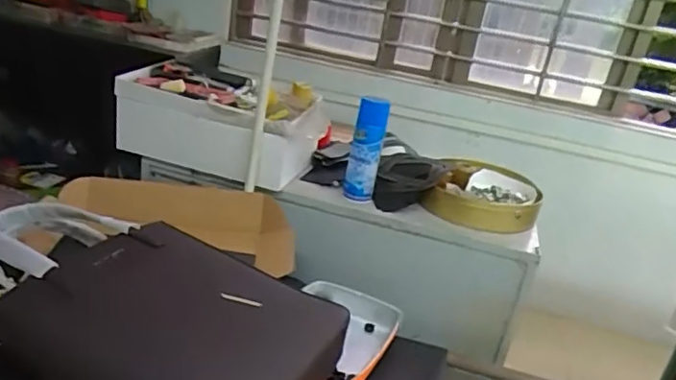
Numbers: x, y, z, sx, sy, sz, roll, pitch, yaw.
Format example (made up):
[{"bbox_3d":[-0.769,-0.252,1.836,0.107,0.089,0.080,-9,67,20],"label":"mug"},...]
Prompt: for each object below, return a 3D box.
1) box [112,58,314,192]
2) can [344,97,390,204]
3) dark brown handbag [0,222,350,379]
[{"bbox_3d":[-0.275,-0.130,1.310,0.434,0.175,0.174,14,23,10],"label":"box"},{"bbox_3d":[0.057,-0.074,1.249,0.074,0.234,0.064,10,23,0],"label":"can"},{"bbox_3d":[-0.217,0.197,0.802,0.376,0.125,0.291,19,25,22],"label":"dark brown handbag"}]

